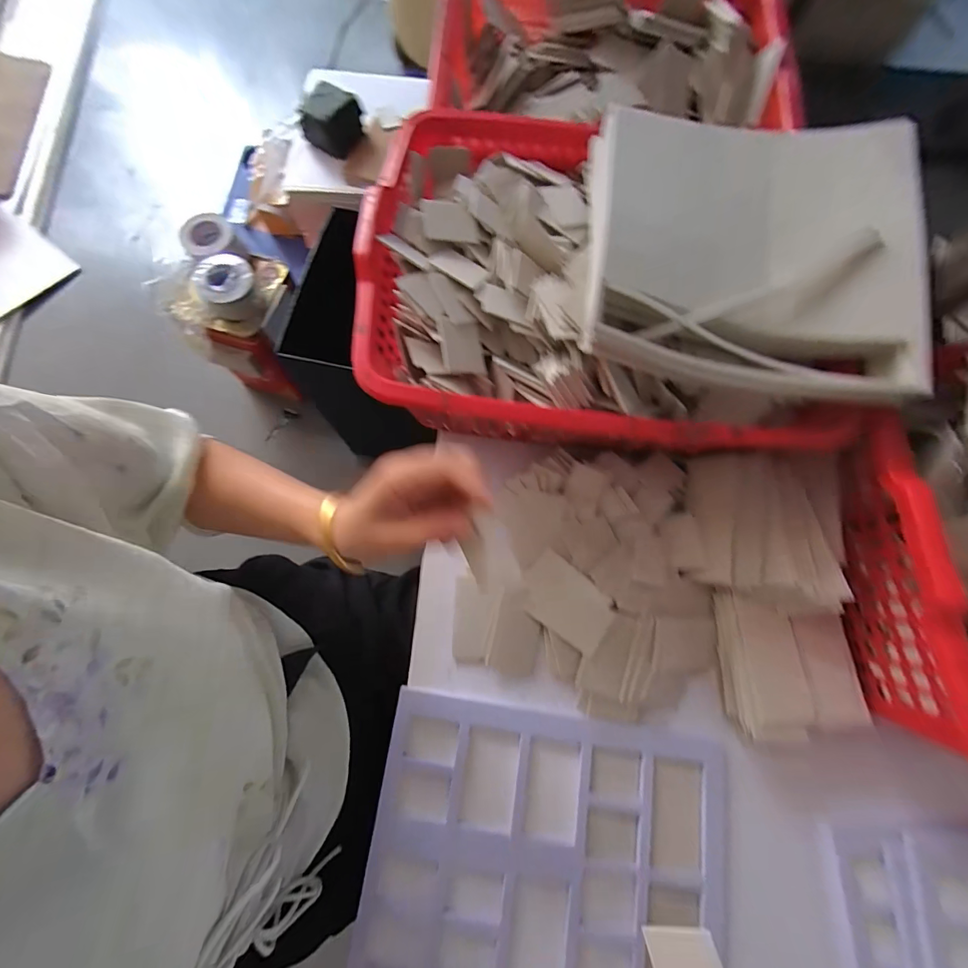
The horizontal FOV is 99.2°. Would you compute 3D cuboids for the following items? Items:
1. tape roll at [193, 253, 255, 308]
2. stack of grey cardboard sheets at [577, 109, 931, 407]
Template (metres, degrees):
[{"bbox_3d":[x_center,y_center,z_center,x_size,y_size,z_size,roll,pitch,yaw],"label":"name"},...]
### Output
[{"bbox_3d":[-0.625,-0.490,1.006,0.133,0.061,0.139,0,75,-1],"label":"tape roll"},{"bbox_3d":[0.241,-0.221,0.388,0.286,0.071,0.286,5,75,0],"label":"stack of grey cardboard sheets"}]

